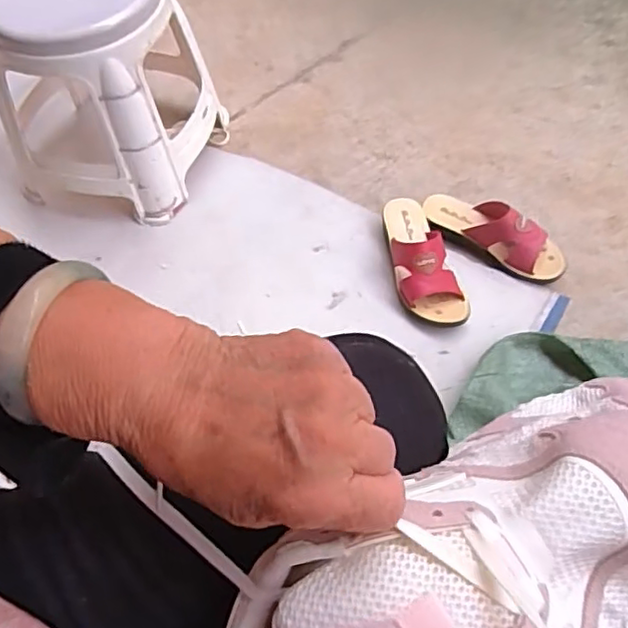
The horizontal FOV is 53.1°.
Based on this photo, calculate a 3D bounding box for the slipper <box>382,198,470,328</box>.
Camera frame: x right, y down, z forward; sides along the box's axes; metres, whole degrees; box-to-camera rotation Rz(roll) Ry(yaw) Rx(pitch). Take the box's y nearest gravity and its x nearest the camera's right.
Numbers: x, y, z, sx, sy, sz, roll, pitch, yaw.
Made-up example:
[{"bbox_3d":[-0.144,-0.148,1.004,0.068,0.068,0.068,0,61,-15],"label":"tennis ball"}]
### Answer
[{"bbox_3d":[0.152,-0.084,0.915,0.081,0.078,0.220,-14,58,-8],"label":"slipper"}]

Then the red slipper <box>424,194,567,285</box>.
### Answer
[{"bbox_3d":[0.272,-0.125,0.948,0.226,0.072,0.084,27,62,17],"label":"red slipper"}]

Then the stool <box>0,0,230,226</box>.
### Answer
[{"bbox_3d":[-0.317,-0.353,0.979,0.264,0.314,0.239,8,58,6],"label":"stool"}]

